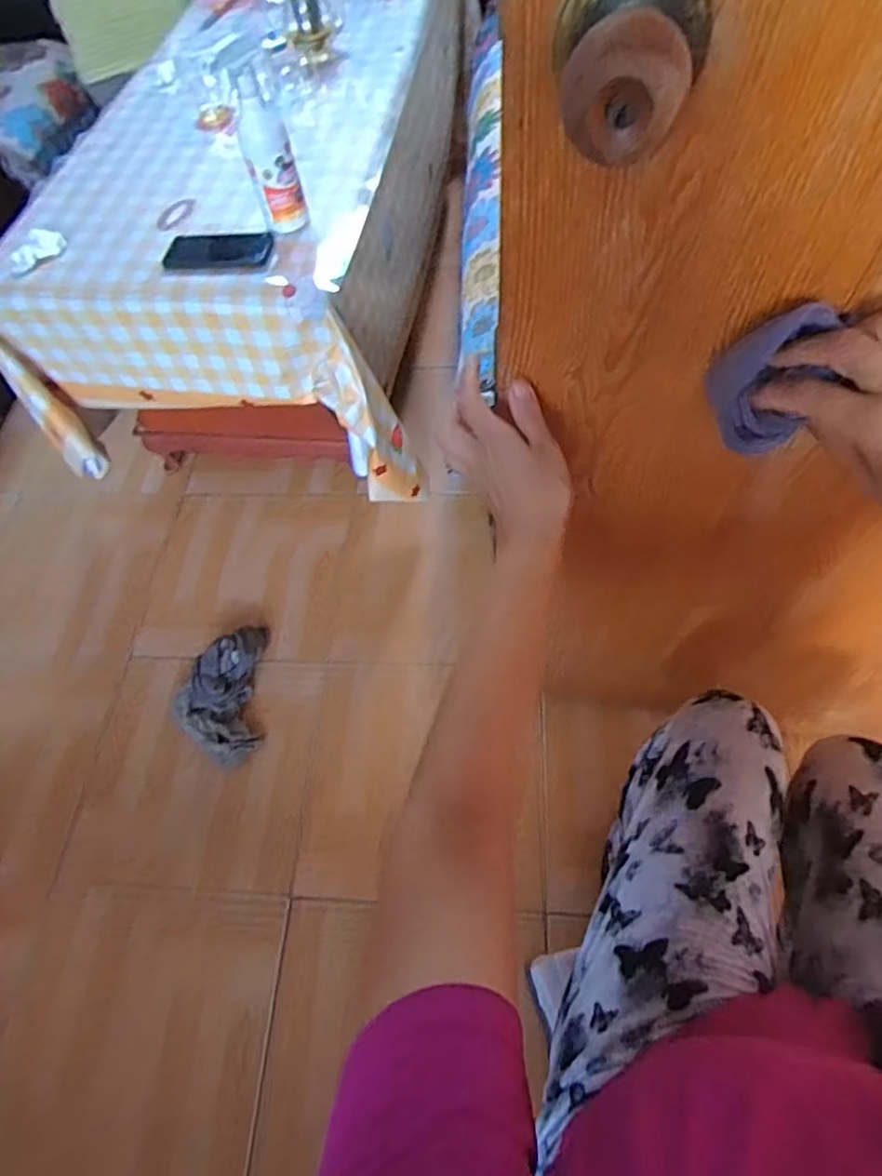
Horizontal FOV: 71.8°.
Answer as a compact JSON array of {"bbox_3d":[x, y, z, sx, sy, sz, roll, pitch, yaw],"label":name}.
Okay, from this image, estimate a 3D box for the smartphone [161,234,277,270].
[{"bbox_3d":[-0.338,-0.515,0.932,0.158,0.016,0.078,-2,56,2],"label":"smartphone"}]

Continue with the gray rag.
[{"bbox_3d":[-0.370,0.177,1.104,0.160,0.086,0.242,24,61,18],"label":"gray rag"}]

